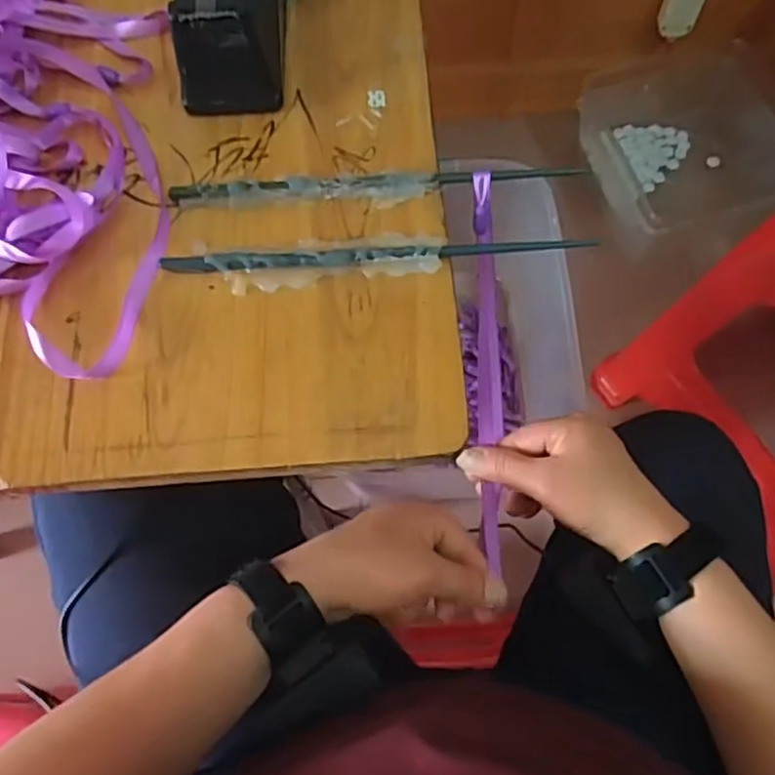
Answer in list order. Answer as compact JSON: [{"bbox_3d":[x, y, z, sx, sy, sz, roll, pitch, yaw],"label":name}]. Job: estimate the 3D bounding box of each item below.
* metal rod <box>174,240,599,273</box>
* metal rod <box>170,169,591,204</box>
[{"bbox_3d":[-0.006,-0.073,0.377,0.231,0.007,0.010,-3,69,0],"label":"metal rod"},{"bbox_3d":[-0.005,-0.118,0.392,0.233,0.007,0.010,-5,69,-1],"label":"metal rod"}]

